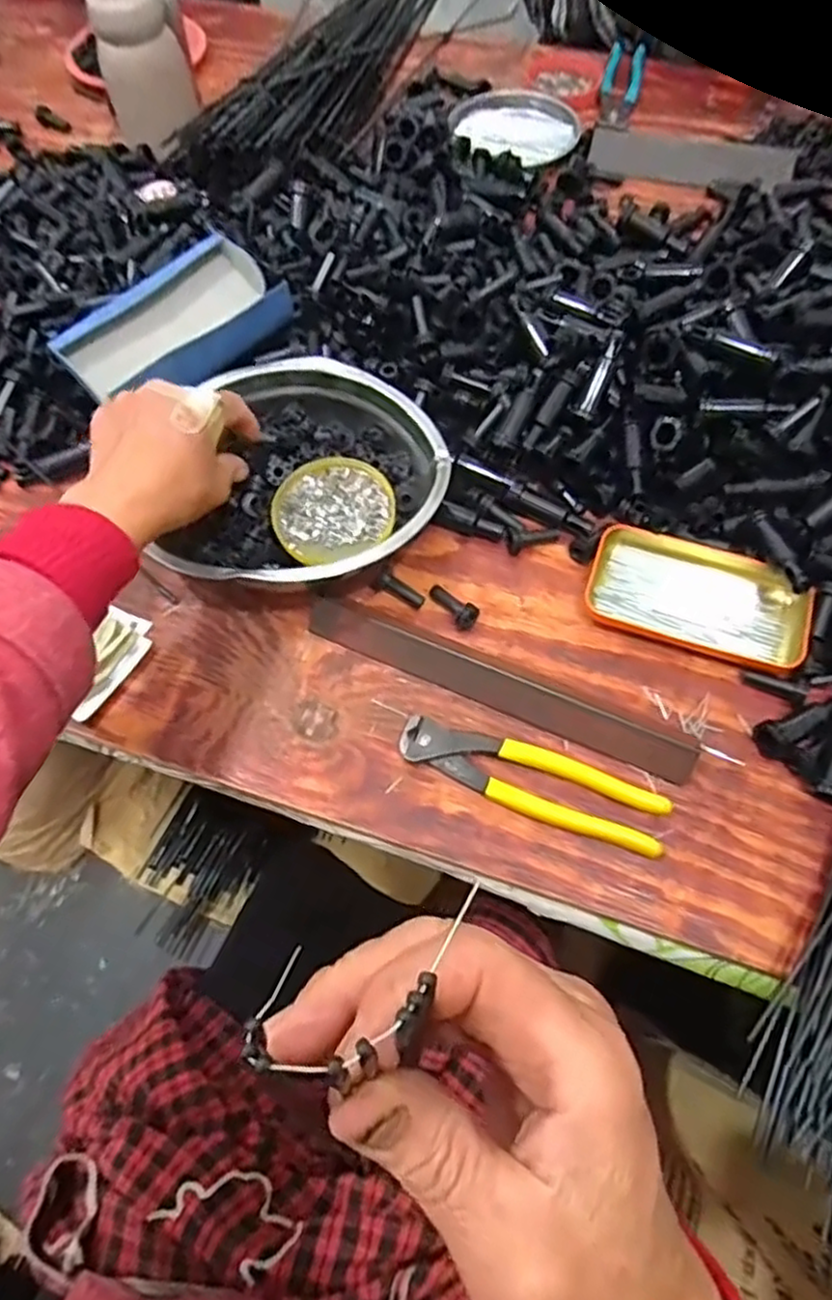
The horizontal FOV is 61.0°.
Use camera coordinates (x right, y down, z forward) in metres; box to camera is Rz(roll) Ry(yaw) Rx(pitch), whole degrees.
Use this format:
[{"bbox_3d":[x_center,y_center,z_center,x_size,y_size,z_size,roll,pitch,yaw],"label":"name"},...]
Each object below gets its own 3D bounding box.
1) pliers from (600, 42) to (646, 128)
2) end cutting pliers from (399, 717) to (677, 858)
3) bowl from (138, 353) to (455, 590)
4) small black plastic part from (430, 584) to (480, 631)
[{"bbox_3d":[0.227,-0.621,0.780,0.042,0.011,0.170,13,66,8],"label":"pliers"},{"bbox_3d":[0.070,0.080,0.433,0.162,0.014,0.040,20,67,11],"label":"end cutting pliers"},{"bbox_3d":[-0.071,-0.120,0.502,0.176,0.050,0.185,8,65,6],"label":"bowl"},{"bbox_3d":[0.026,-0.030,0.491,0.015,0.017,0.041,-38,57,-15],"label":"small black plastic part"}]

